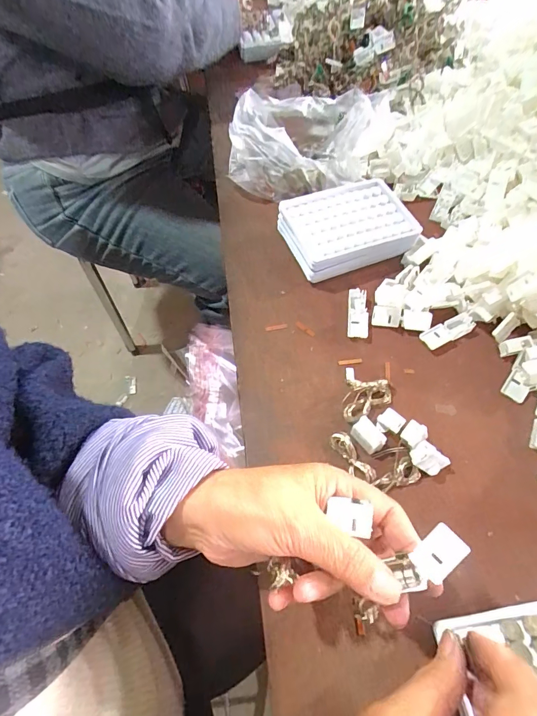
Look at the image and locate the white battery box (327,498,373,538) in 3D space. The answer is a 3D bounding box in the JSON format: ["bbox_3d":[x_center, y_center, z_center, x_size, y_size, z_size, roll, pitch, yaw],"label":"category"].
[{"bbox_3d":[0.049,0.097,0.233,0.025,0.008,0.020,3,59,6],"label":"white battery box"}]

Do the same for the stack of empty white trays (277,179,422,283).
[{"bbox_3d":[0.089,-0.148,0.431,0.145,0.037,0.102,-21,60,-8],"label":"stack of empty white trays"}]

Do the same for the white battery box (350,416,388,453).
[{"bbox_3d":[0.083,0.065,0.318,0.018,0.015,0.027,-34,62,-15],"label":"white battery box"}]

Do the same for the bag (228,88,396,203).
[{"bbox_3d":[0.051,-0.281,0.487,0.178,0.072,0.162,18,62,12],"label":"bag"}]

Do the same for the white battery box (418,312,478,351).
[{"bbox_3d":[0.176,-0.026,0.375,0.057,0.005,0.020,-26,60,-11],"label":"white battery box"}]

